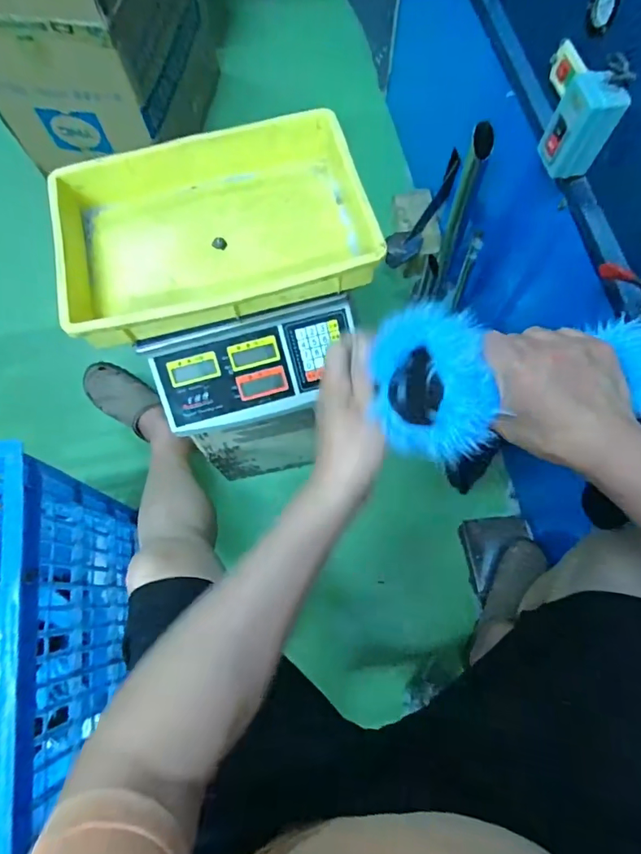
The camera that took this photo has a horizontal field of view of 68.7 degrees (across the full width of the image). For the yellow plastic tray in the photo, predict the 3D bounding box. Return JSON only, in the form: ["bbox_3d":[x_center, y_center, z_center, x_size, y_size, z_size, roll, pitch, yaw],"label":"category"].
[{"bbox_3d":[-0.133,-0.248,0.574,0.362,0.069,0.270,-15,71,-4],"label":"yellow plastic tray"}]

